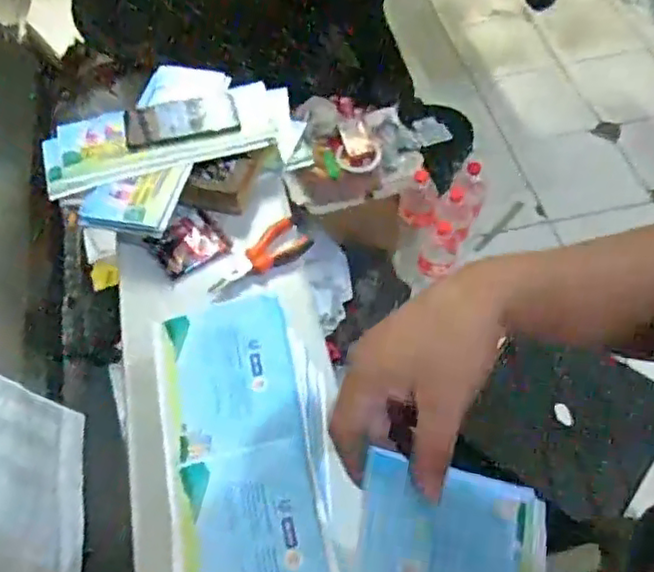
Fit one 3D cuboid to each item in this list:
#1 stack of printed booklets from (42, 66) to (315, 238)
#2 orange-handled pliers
[{"bbox_3d":[-0.219,-0.217,0.950,0.376,0.054,0.263,-36,68,-24],"label":"stack of printed booklets"},{"bbox_3d":[-0.089,-0.036,0.856,0.058,0.037,0.152,35,65,24],"label":"orange-handled pliers"}]

